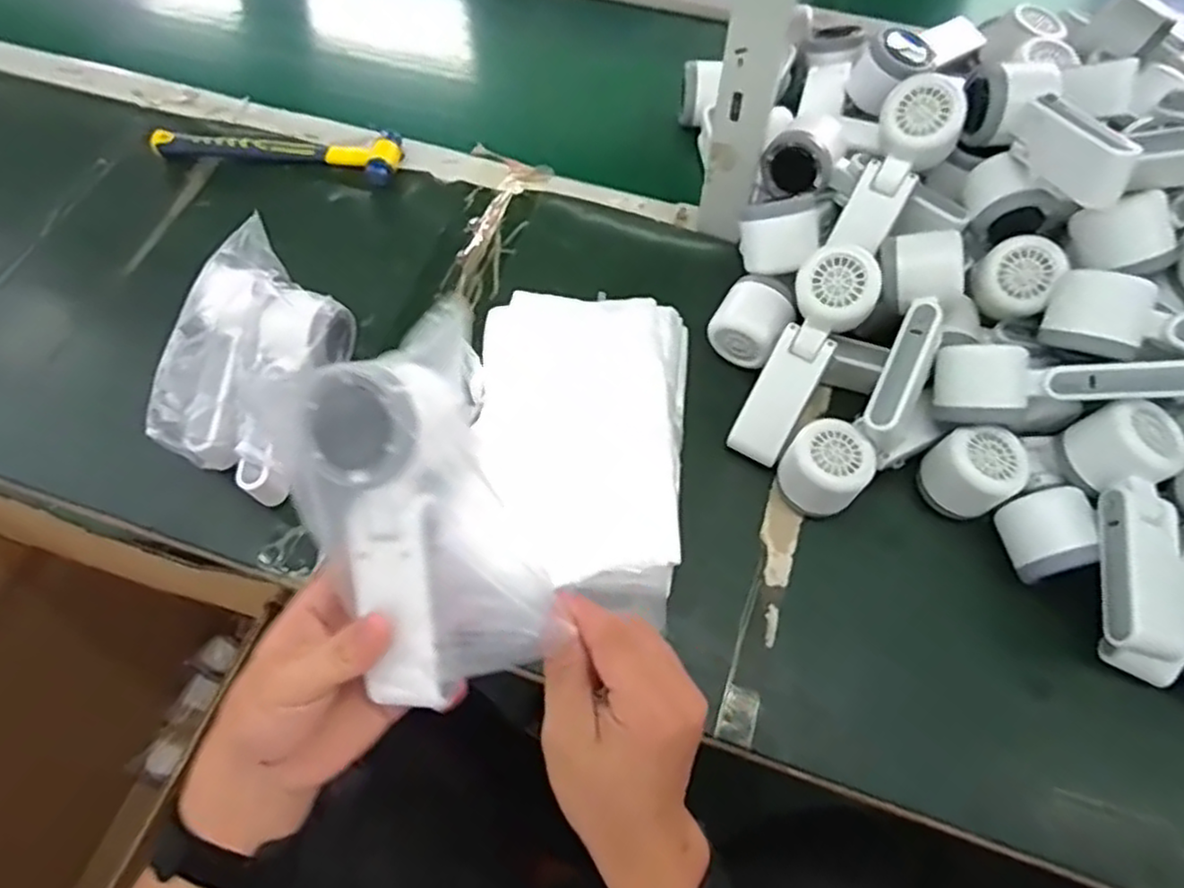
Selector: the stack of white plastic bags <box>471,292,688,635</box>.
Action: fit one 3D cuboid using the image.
[{"bbox_3d":[-0.015,-0.002,0.529,0.167,0.055,0.240,4,66,4],"label":"stack of white plastic bags"}]

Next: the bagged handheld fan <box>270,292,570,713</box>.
[{"bbox_3d":[-0.083,0.032,0.332,0.096,0.034,0.171,-18,96,-4],"label":"bagged handheld fan"}]

